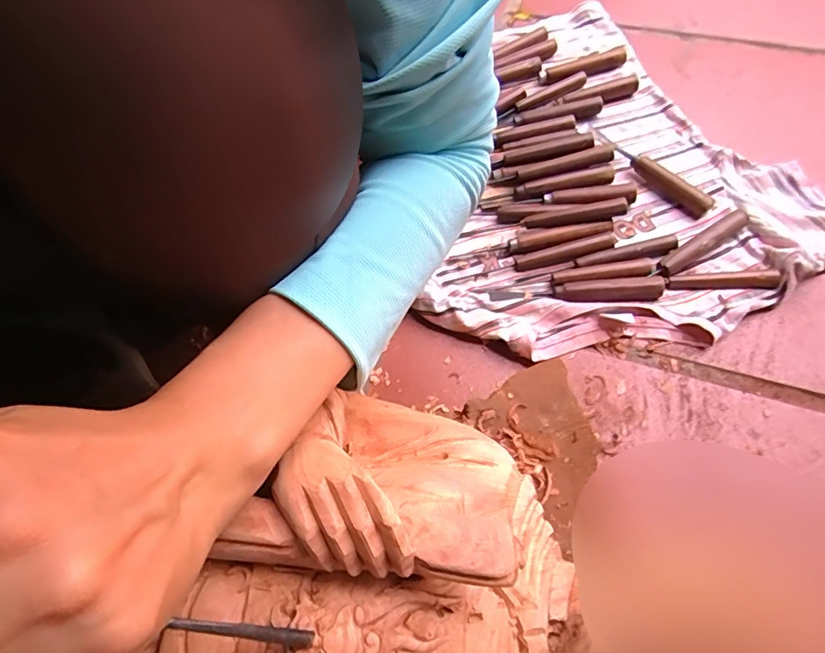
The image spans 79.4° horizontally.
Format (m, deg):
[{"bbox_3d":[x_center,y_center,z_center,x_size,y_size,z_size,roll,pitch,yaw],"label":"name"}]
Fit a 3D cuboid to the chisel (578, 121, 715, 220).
[{"bbox_3d":[0.269,-0.190,0.584,0.022,0.016,0.183,-38,68,-14],"label":"chisel"}]

